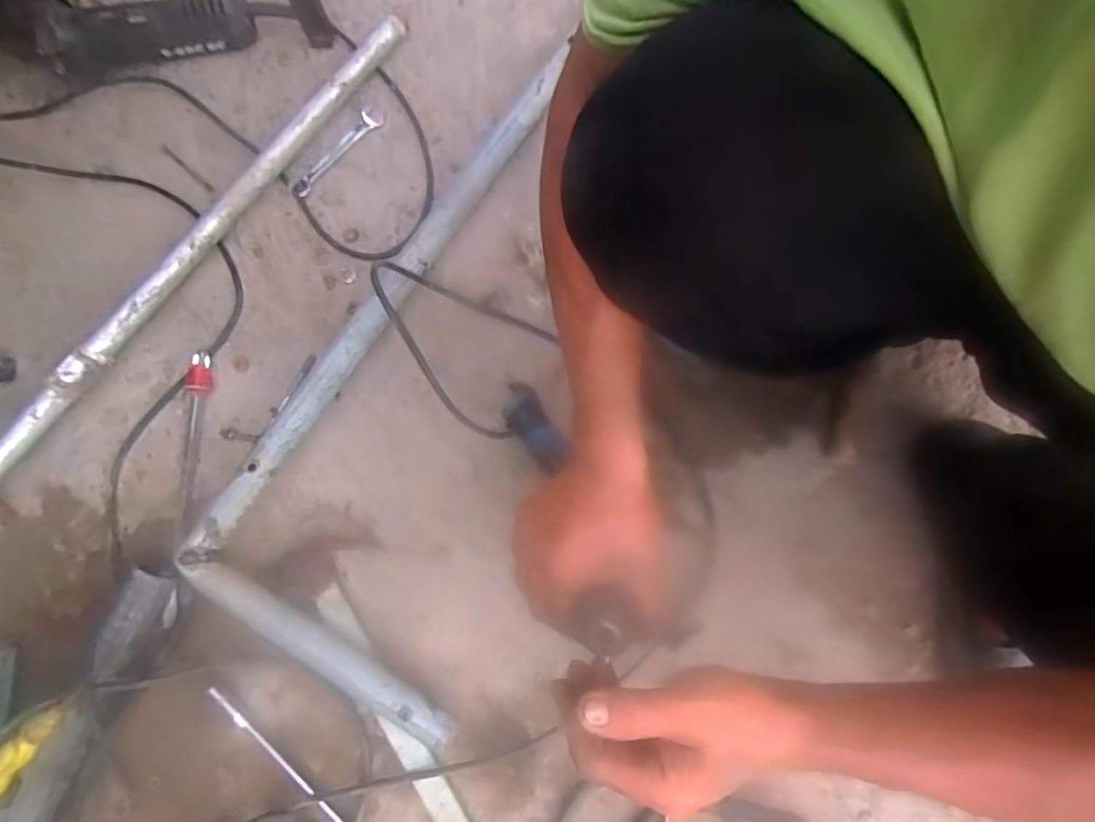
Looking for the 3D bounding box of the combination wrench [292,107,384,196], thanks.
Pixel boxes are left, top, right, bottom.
[{"bbox_3d":[-0.246,-0.304,0.674,0.026,0.010,0.140,38,80,7],"label":"combination wrench"}]

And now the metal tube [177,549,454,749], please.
[{"bbox_3d":[-0.209,0.209,0.516,0.281,0.029,0.037,32,79,5],"label":"metal tube"}]

